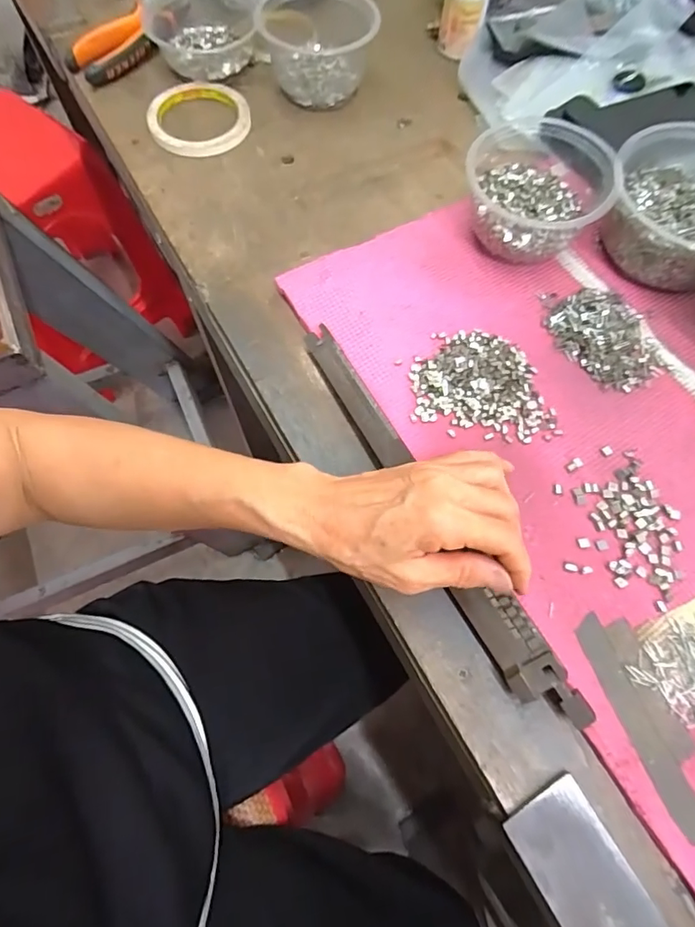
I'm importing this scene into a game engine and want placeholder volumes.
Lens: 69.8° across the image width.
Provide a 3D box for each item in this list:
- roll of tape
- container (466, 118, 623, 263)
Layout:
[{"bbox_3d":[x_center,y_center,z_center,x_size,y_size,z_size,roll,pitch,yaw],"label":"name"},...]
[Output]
[{"bbox_3d":[-0.147,-0.346,0.494,0.096,0.018,0.094,0,68,0],"label":"roll of tape"},{"bbox_3d":[0.152,-0.220,0.414,0.113,0.064,0.099,8,69,3],"label":"container"}]

